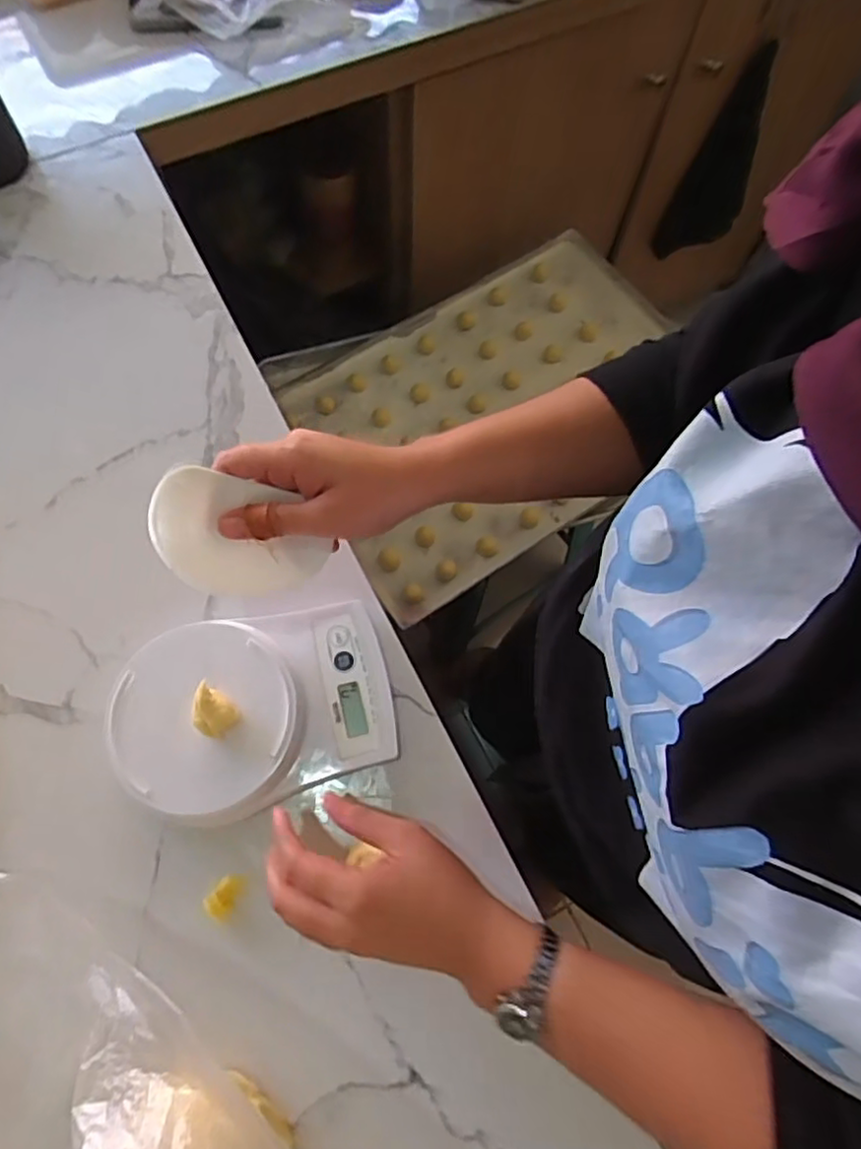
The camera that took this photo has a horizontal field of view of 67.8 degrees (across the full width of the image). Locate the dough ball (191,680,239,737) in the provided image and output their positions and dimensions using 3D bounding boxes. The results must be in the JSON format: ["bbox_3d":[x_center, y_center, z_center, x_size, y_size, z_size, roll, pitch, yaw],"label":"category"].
[{"bbox_3d":[-0.146,0.092,0.429,0.033,0.021,0.026,35,74,11],"label":"dough ball"}]

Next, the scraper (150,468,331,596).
[{"bbox_3d":[-0.109,-0.019,0.369,0.098,0.008,0.065,17,97,-21],"label":"scraper"}]

